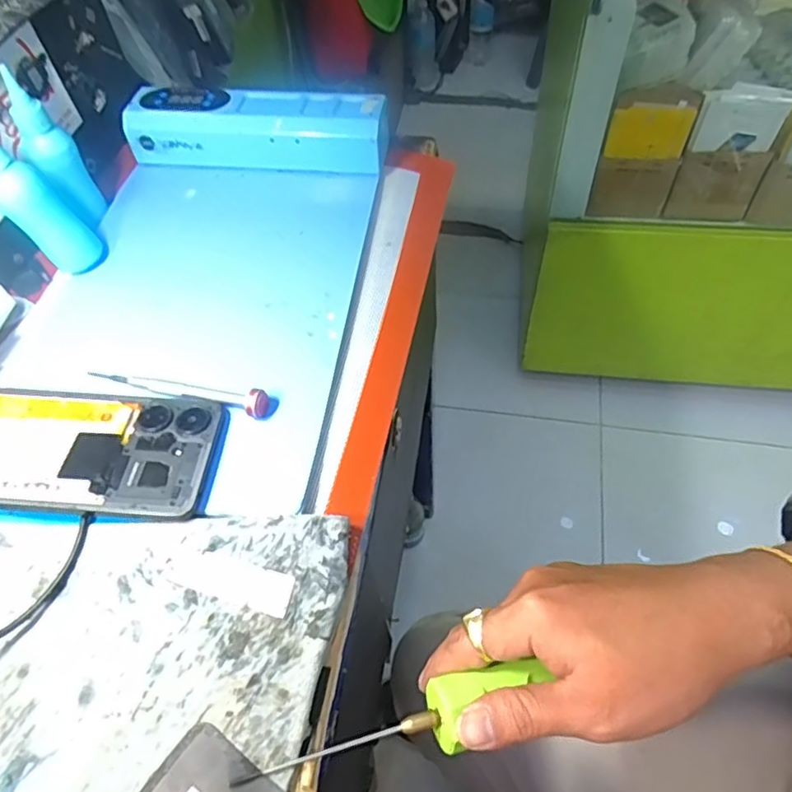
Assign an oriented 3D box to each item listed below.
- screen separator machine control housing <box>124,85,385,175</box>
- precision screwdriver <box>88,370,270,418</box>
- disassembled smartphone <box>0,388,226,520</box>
[{"bbox_3d":[-0.111,-0.216,0.494,0.208,0.046,0.053,5,57,7],"label":"screen separator machine control housing"},{"bbox_3d":[-0.138,-0.007,0.375,0.121,0.017,0.014,14,57,8],"label":"precision screwdriver"},{"bbox_3d":[-0.189,0.032,0.352,0.164,0.015,0.074,5,56,2],"label":"disassembled smartphone"}]

